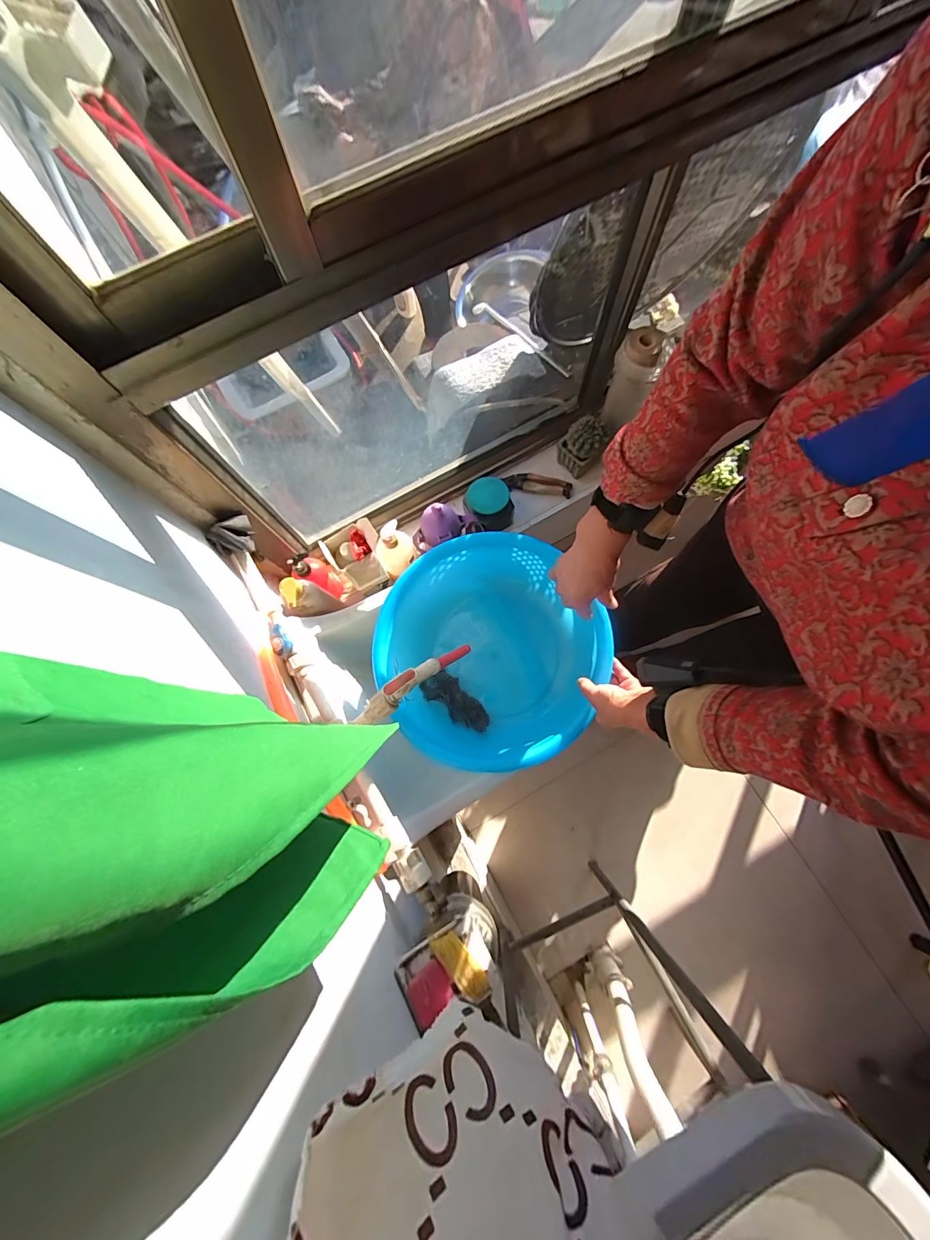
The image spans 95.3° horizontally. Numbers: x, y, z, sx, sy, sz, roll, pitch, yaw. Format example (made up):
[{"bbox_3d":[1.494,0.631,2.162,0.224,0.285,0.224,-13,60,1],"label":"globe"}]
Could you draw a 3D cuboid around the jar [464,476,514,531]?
[{"bbox_3d":[0.052,-0.254,0.943,0.091,0.097,0.090,0,76,1],"label":"jar"}]

